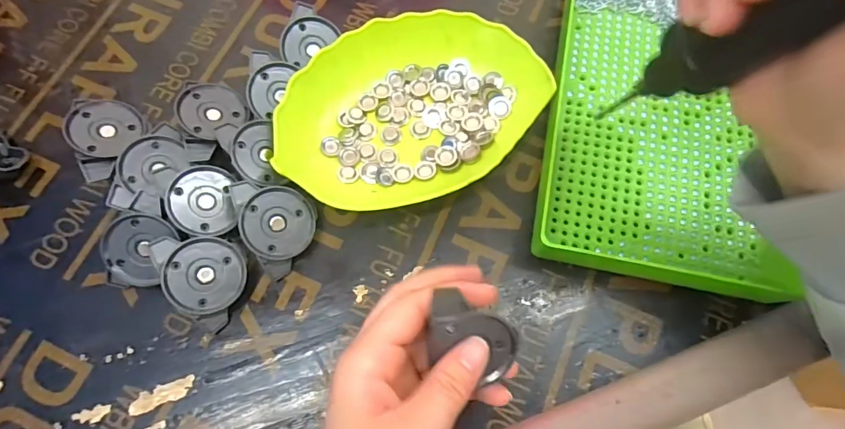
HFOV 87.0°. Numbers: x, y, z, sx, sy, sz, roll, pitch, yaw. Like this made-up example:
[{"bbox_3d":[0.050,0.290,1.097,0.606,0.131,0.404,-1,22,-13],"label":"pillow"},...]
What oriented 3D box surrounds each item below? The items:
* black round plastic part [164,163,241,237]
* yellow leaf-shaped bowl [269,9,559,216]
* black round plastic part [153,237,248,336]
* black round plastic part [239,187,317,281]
[{"bbox_3d":[-0.132,-0.008,0.268,0.037,0.004,0.042,-3,82,-36],"label":"black round plastic part"},{"bbox_3d":[-0.008,-0.069,0.290,0.168,0.034,0.112,-18,72,-6],"label":"yellow leaf-shaped bowl"},{"bbox_3d":[-0.125,0.039,0.257,0.043,0.013,0.056,-15,88,-30],"label":"black round plastic part"},{"bbox_3d":[-0.088,0.007,0.268,0.045,0.013,0.045,46,66,-19],"label":"black round plastic part"}]

